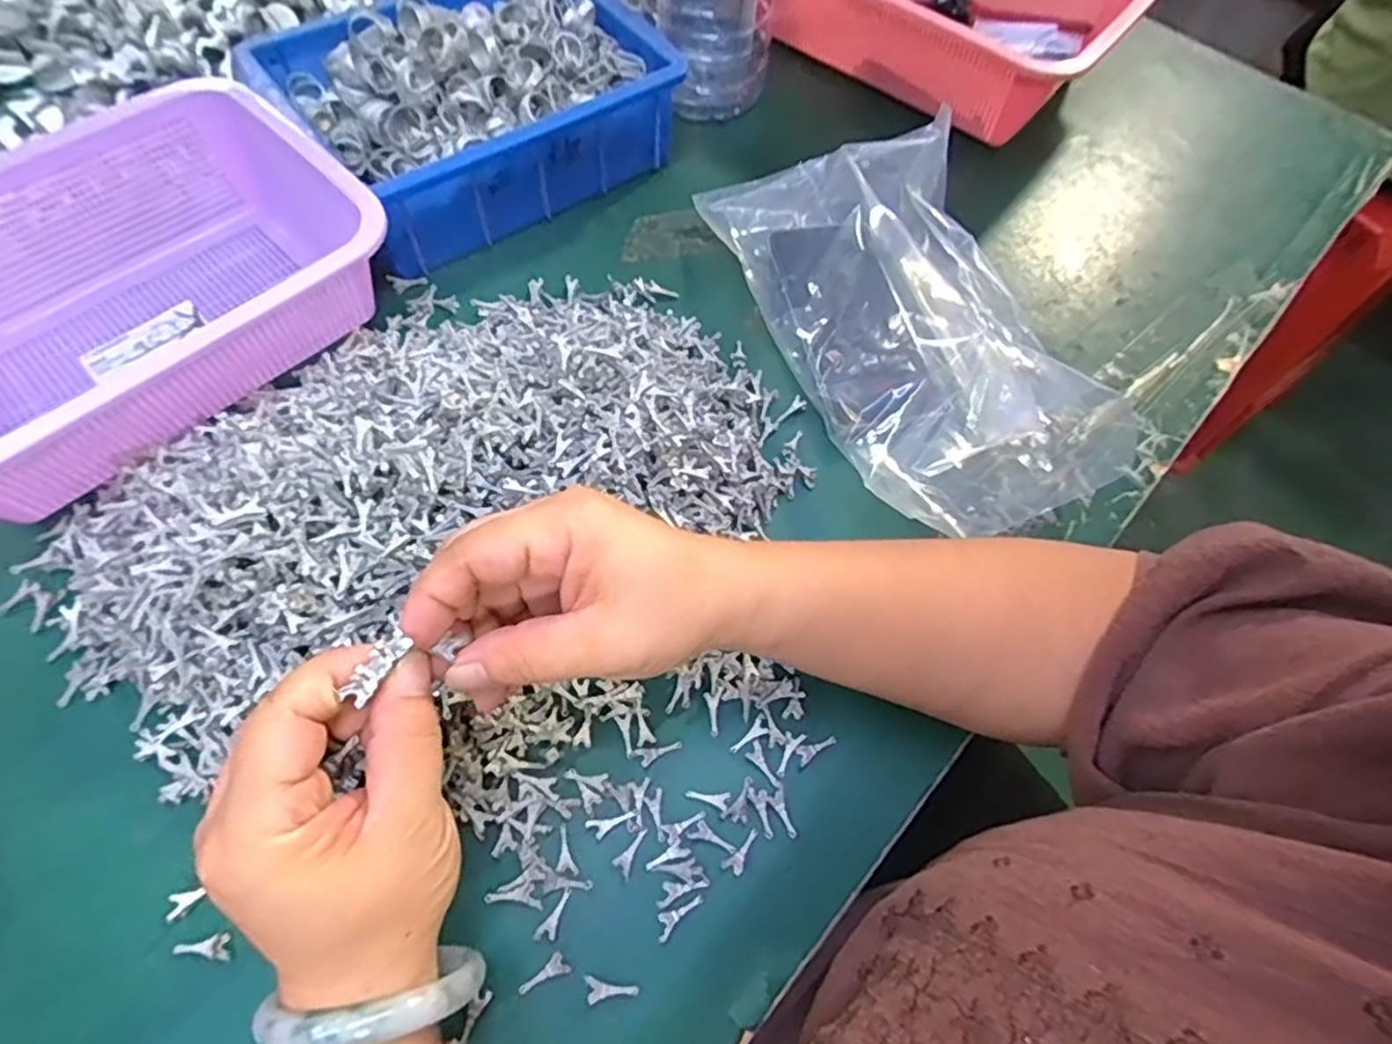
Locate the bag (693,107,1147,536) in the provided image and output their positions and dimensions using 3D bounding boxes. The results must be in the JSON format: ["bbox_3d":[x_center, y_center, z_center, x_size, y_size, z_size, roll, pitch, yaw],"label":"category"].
[{"bbox_3d":[0.145,-0.140,0.434,0.190,0.054,0.290,-19,63,-12],"label":"bag"}]

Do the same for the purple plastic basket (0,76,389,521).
[{"bbox_3d":[-0.339,-0.135,0.393,0.209,0.082,0.263,40,67,18],"label":"purple plastic basket"}]

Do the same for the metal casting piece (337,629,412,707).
[{"bbox_3d":[-0.102,0.046,0.220,0.008,0.005,0.024,29,66,13],"label":"metal casting piece"}]

